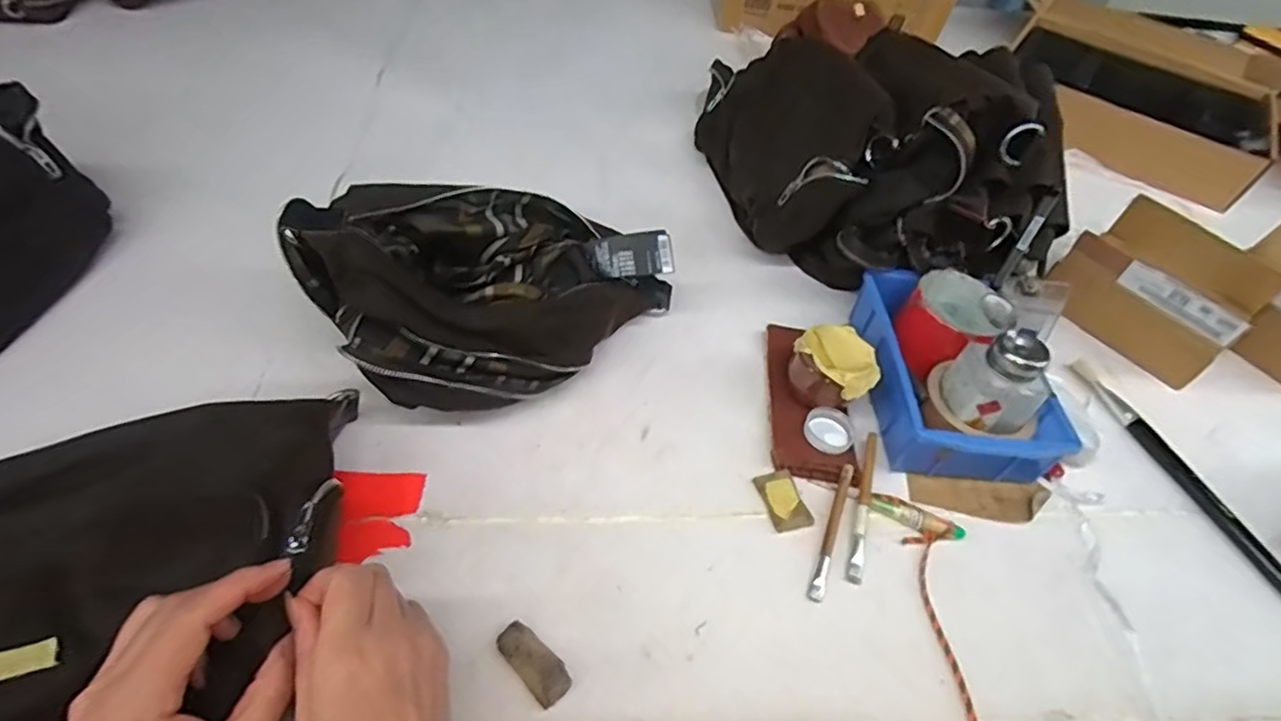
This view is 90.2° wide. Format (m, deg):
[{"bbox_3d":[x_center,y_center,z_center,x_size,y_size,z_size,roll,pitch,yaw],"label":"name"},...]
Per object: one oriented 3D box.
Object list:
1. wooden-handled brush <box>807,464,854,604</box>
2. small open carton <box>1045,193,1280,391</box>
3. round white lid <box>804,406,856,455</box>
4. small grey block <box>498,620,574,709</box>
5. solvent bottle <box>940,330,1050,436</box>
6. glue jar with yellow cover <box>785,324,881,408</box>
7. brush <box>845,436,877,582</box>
[{"bbox_3d":[0.144,0.125,0.474,0.011,0.011,0.110,22,50,10],"label":"wooden-handled brush"},{"bbox_3d":[0.526,-0.074,0.649,0.138,0.094,0.156,-29,59,-28],"label":"small open carton"},{"bbox_3d":[0.156,0.058,0.526,0.040,0.013,0.038,4,50,-5],"label":"round white lid"},{"bbox_3d":[-0.066,0.185,0.392,0.052,0.012,0.023,39,55,23],"label":"small grey block"},{"bbox_3d":[0.282,0.013,0.504,0.059,0.069,0.057,11,49,1],"label":"solvent bottle"},{"bbox_3d":[0.161,0.007,0.540,0.068,0.051,0.059,23,51,11],"label":"glue jar with yellow cover"},{"bbox_3d":[0.175,0.110,0.494,0.013,0.004,0.131,19,50,8],"label":"brush"}]

